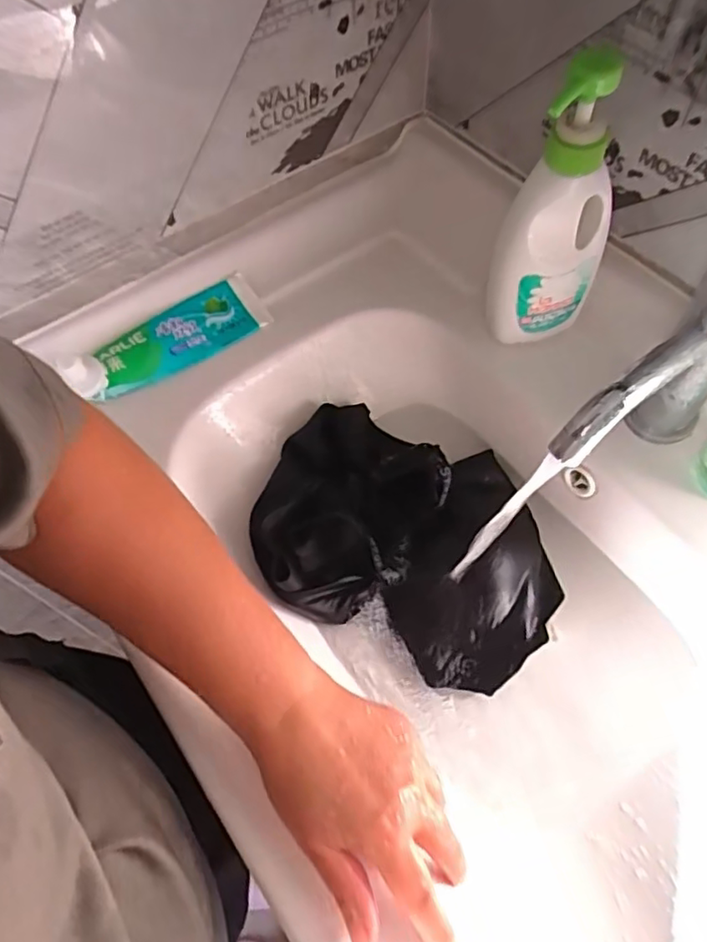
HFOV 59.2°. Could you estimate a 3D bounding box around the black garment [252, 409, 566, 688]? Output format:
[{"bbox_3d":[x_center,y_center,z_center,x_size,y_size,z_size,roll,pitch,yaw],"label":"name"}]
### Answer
[{"bbox_3d":[0.046,0.047,0.496,0.242,0.066,0.189,23,64,14],"label":"black garment"}]

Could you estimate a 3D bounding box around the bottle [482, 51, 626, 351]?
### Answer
[{"bbox_3d":[0.141,-0.181,0.436,0.082,0.214,0.046,-10,61,-3],"label":"bottle"}]

